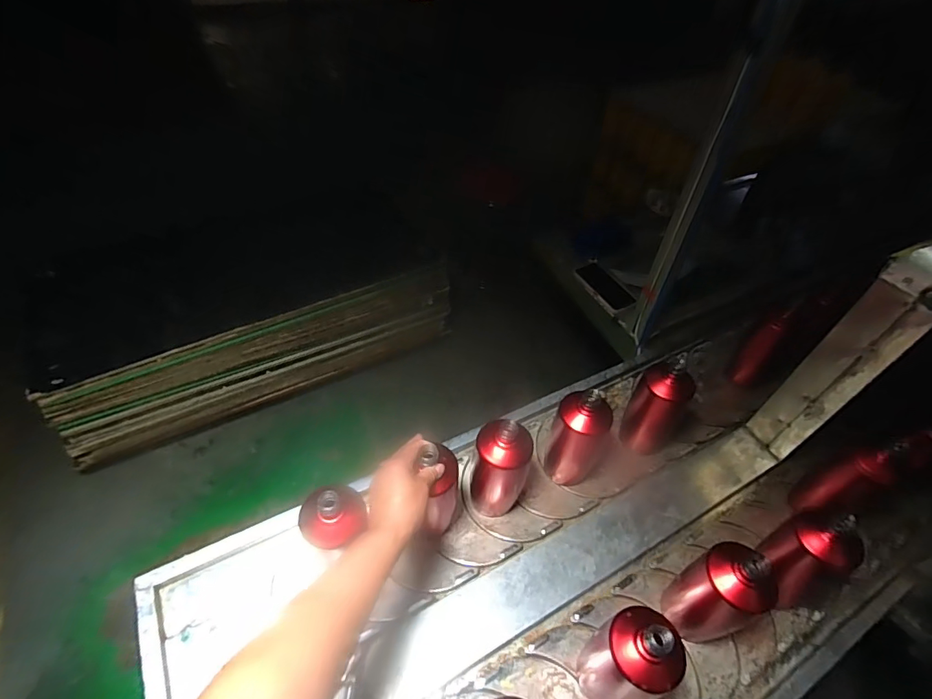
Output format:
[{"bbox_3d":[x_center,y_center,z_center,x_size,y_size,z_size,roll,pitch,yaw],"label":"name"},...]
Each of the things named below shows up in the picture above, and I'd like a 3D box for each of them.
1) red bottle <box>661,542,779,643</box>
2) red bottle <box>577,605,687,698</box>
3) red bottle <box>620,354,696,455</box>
[{"bbox_3d":[0.328,0.313,0.607,0.082,0.197,0.086,-2,48,2],"label":"red bottle"},{"bbox_3d":[0.190,0.361,0.547,0.075,0.200,0.078,-2,48,2],"label":"red bottle"},{"bbox_3d":[0.321,0.100,0.800,0.080,0.197,0.076,-2,48,2],"label":"red bottle"}]

